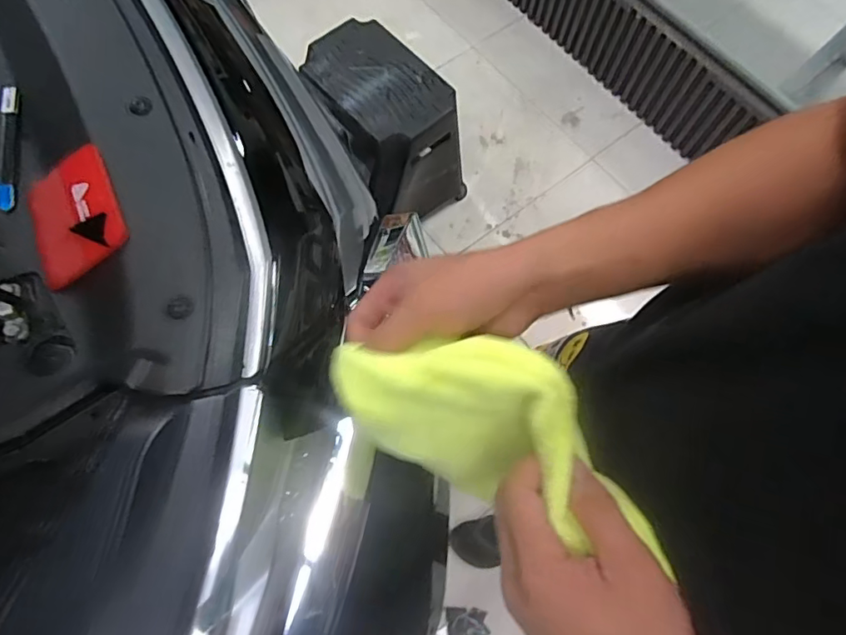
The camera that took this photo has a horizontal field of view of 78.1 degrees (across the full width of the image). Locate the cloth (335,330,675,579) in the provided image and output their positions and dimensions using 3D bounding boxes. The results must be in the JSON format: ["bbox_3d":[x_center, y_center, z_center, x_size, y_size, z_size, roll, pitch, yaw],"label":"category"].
[{"bbox_3d":[0.044,0.067,0.330,0.201,0.110,0.082,28,71,8],"label":"cloth"}]

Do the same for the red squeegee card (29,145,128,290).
[{"bbox_3d":[-0.272,-0.079,0.406,0.073,0.006,0.110,-32,67,6],"label":"red squeegee card"}]

